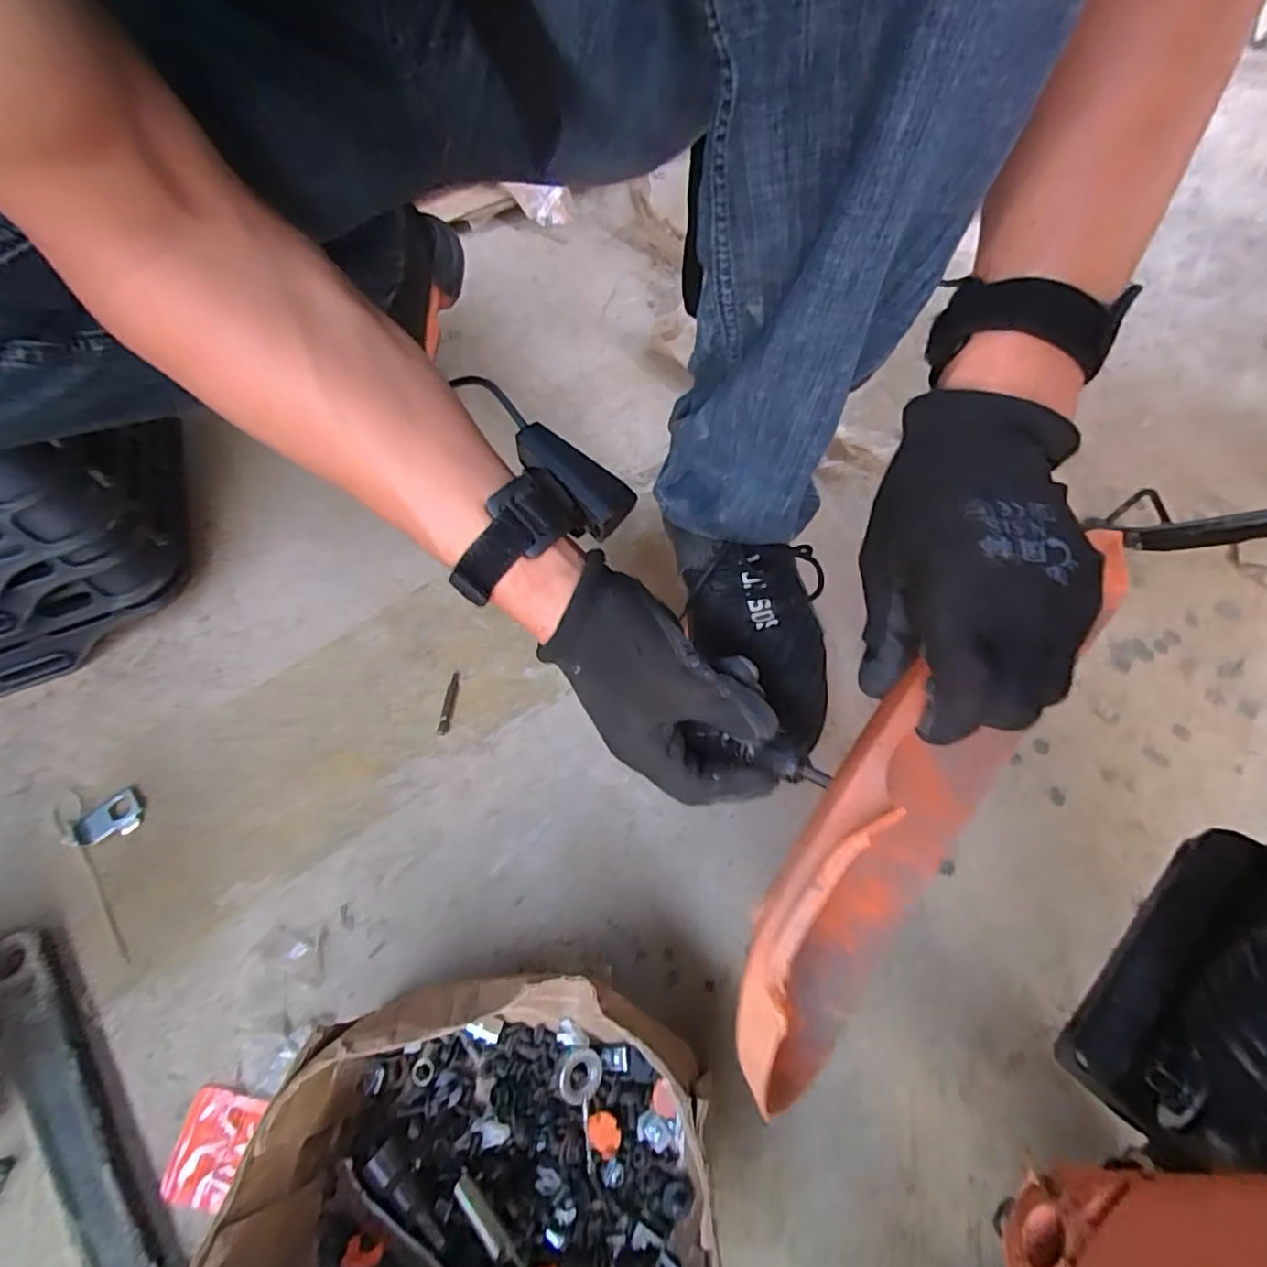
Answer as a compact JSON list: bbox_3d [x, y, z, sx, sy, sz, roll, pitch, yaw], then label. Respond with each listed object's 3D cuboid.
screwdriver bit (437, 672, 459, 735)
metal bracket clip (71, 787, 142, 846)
[{"bbox_3d":[-0.139,0.053,0.458,0.009,0.004,0.049,4,62,2],"label":"screwdriver bit"},{"bbox_3d":[-0.361,0.128,0.416,0.038,0.009,0.032,-34,67,-17],"label":"metal bracket clip"}]

